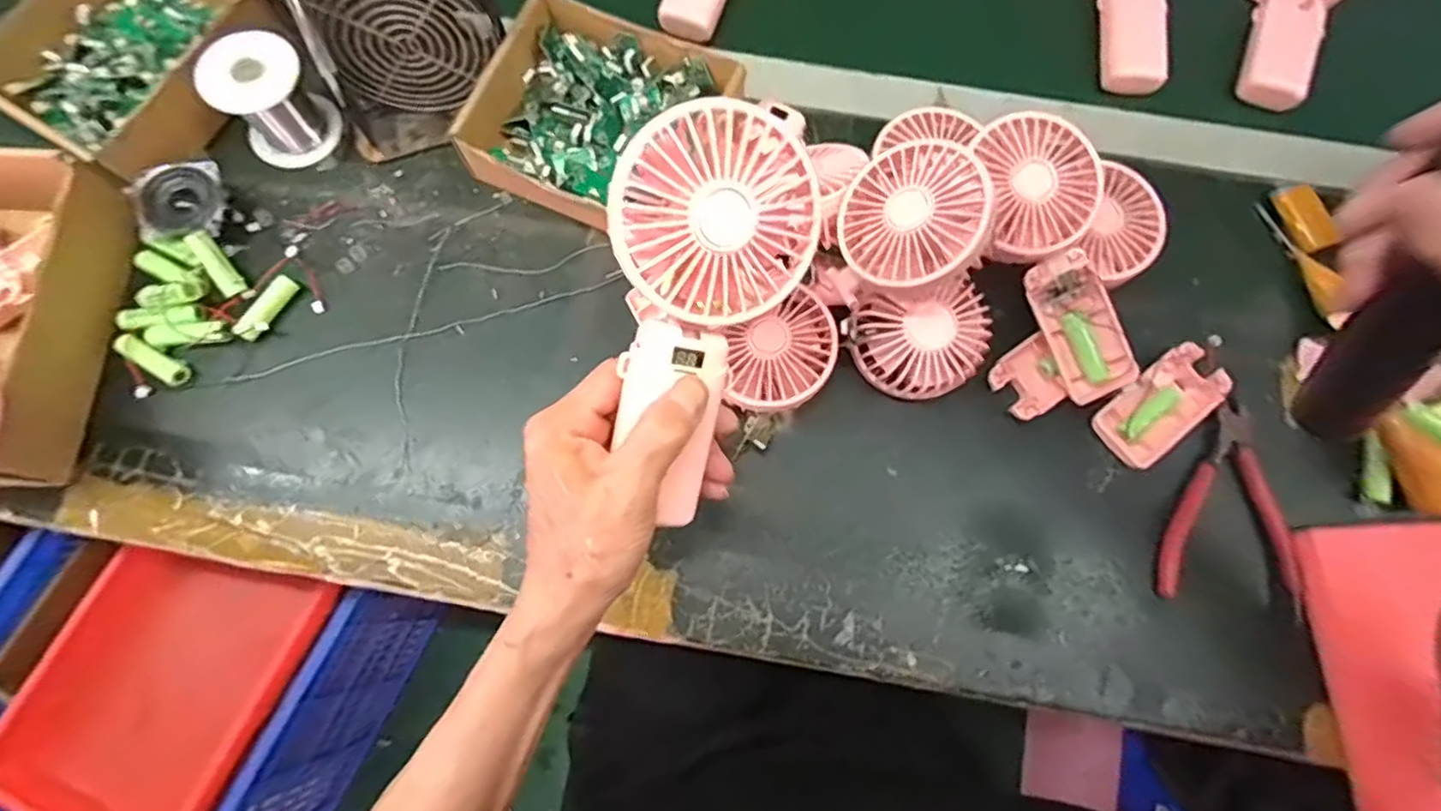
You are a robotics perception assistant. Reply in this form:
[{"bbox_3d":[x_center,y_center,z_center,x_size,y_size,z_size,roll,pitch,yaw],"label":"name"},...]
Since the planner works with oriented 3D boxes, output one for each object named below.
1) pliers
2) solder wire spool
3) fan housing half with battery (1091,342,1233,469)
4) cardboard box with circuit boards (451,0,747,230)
[{"bbox_3d":[0.337,0.063,0.444,0.088,0.018,0.128,5,74,1],"label":"pliers"},{"bbox_3d":[-0.321,-0.218,0.478,0.066,0.070,0.061,0,74,-1],"label":"solder wire spool"},{"bbox_3d":[0.303,-0.003,0.453,0.094,0.019,0.047,-38,78,-10],"label":"fan housing half with battery"},{"bbox_3d":[-0.087,-0.208,0.486,0.175,0.053,0.144,22,75,5],"label":"cardboard box with circuit boards"}]

